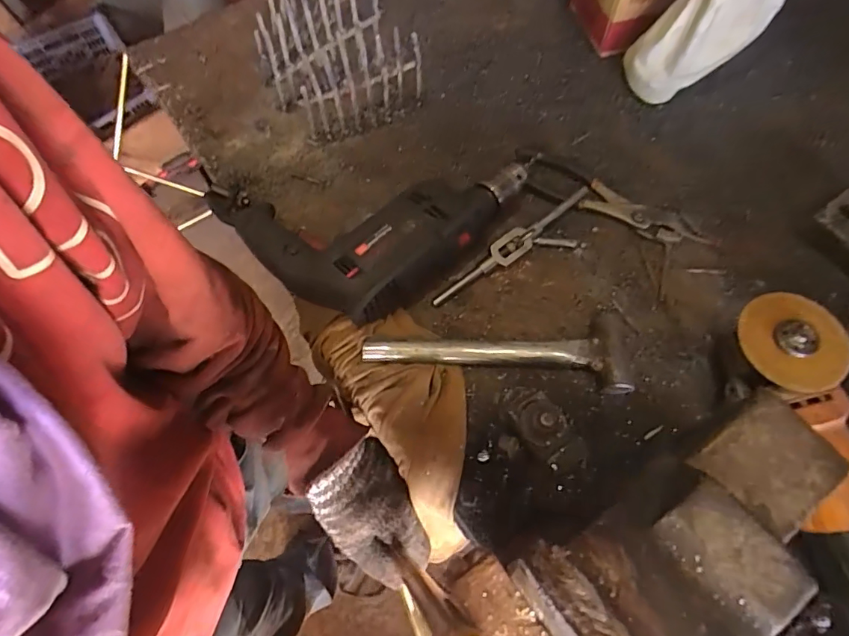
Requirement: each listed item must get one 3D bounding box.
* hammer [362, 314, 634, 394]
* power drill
[{"bbox_3d":[0.070,0.036,0.446,0.254,0.033,0.069,0,71,2],"label":"hammer"},{"bbox_3d":[-0.065,-0.131,0.493,0.242,0.069,0.248,43,77,15],"label":"power drill"}]

